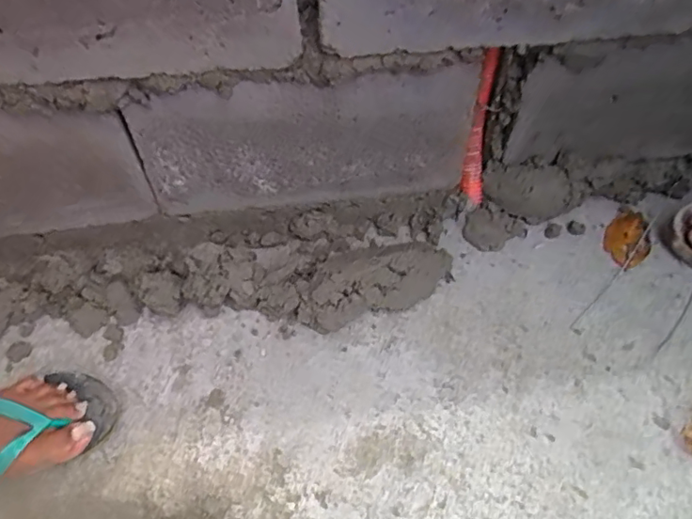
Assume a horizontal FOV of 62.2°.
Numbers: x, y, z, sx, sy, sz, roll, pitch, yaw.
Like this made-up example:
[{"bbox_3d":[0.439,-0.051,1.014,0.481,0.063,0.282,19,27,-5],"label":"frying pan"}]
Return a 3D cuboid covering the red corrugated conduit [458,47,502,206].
[{"bbox_3d":[0.168,-0.162,0.702,0.029,0.216,0.051,13,57,11],"label":"red corrugated conduit"}]

